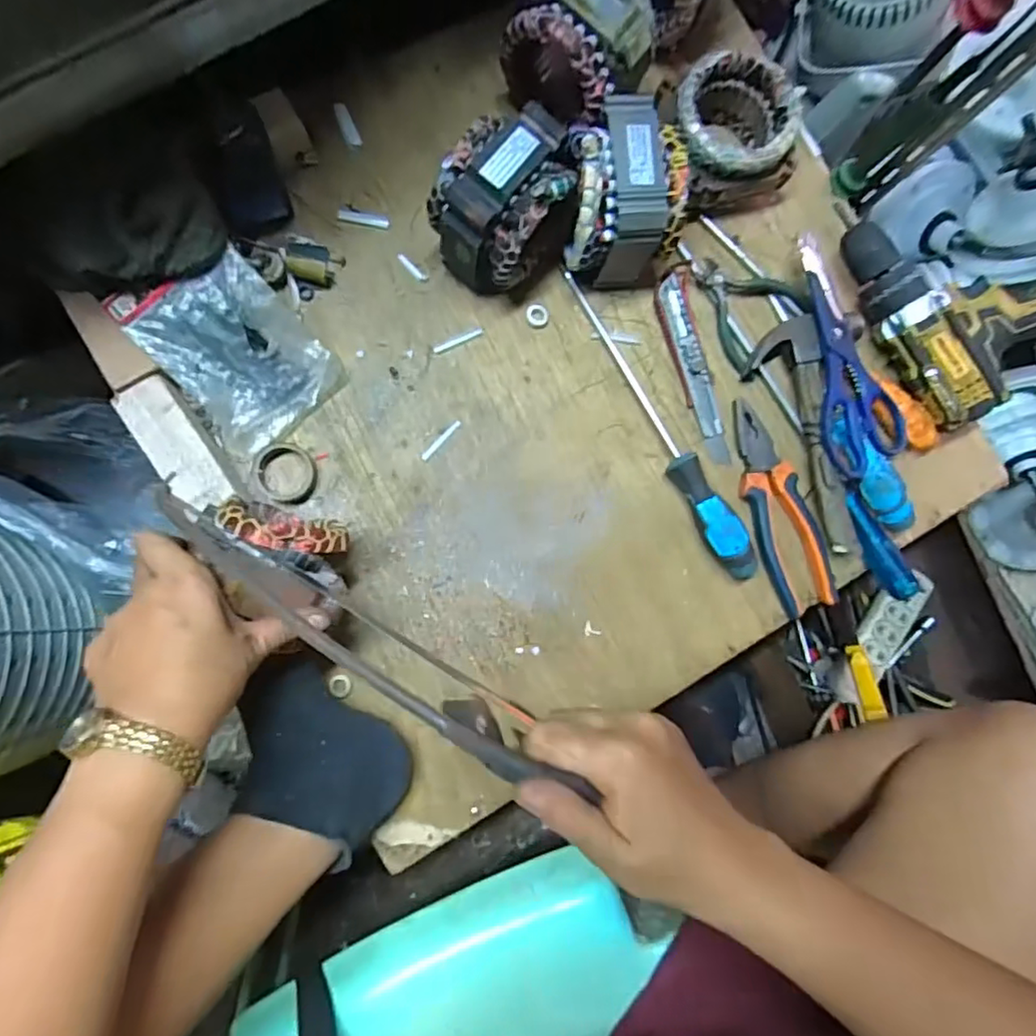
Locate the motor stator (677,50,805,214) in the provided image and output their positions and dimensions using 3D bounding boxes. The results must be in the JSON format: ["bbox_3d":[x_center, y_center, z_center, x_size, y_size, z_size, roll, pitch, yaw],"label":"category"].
[{"bbox_3d":[0.179,-0.324,0.525,0.099,0.068,0.097,0,85,-6],"label":"motor stator"}]

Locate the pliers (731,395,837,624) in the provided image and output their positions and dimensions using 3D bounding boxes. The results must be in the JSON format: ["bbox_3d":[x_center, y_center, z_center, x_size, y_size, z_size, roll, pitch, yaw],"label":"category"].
[{"bbox_3d":[0.223,-0.010,0.528,0.052,0.015,0.184,-18,88,-7],"label":"pliers"}]

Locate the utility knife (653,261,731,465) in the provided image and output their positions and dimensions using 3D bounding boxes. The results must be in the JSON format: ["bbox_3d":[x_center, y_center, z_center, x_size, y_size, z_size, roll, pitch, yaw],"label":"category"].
[{"bbox_3d":[0.151,-0.133,0.534,0.035,0.015,0.174,-13,87,-7],"label":"utility knife"}]

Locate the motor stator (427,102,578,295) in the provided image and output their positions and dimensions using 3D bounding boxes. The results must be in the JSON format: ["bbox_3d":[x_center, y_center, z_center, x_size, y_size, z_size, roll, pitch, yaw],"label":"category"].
[{"bbox_3d":[-0.010,-0.237,0.478,0.103,0.110,0.080,-42,91,-8],"label":"motor stator"}]

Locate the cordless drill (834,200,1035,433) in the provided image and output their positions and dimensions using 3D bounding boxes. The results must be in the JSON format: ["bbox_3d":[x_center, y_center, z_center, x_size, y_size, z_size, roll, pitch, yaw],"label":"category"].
[{"bbox_3d":[0.398,-0.214,0.506,0.217,0.066,0.197,-36,86,21],"label":"cordless drill"}]

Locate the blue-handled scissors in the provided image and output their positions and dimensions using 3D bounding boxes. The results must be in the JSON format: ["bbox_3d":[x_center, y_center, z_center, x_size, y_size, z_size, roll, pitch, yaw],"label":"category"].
[{"bbox_3d":[0.266,-0.135,0.517,0.078,0.014,0.195,-25,93,-13],"label":"blue-handled scissors"}]

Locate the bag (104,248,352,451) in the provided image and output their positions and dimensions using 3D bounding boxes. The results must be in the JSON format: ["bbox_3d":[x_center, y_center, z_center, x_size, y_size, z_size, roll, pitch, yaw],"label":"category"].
[{"bbox_3d":[-0.214,-0.130,0.473,0.104,0.016,0.136,-39,113,-10],"label":"bag"}]

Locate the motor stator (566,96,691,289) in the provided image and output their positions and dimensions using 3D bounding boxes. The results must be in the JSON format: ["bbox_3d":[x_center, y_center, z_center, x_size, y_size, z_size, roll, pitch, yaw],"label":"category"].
[{"bbox_3d":[0.078,-0.250,0.489,0.083,0.108,0.104,-4,86,-6],"label":"motor stator"}]

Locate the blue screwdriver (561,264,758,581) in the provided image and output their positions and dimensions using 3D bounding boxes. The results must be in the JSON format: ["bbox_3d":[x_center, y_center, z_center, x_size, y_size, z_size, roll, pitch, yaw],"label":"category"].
[{"bbox_3d":[0.119,-0.081,0.513,0.035,0.033,0.298,-29,89,-7],"label":"blue screwdriver"}]

